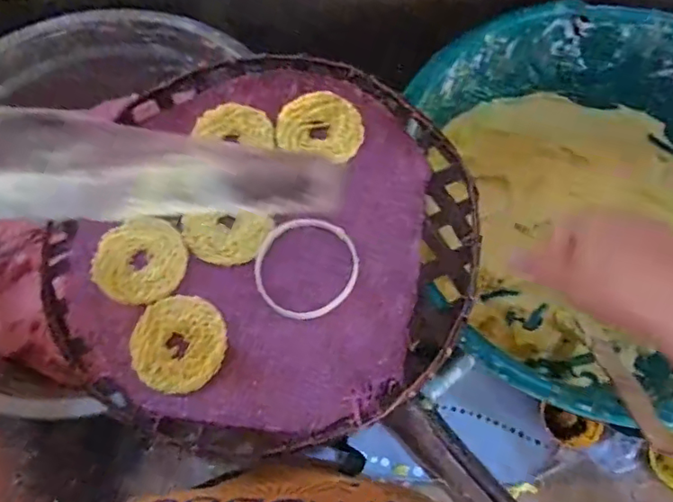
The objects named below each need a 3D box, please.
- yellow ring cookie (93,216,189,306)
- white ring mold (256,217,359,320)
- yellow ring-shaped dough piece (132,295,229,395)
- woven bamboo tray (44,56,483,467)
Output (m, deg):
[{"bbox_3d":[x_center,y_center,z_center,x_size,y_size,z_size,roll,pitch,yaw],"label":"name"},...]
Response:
[{"bbox_3d":[-0.172,0.008,0.475,0.077,0.009,0.078,-1,69,1],"label":"yellow ring cookie"},{"bbox_3d":[-0.028,0.013,0.466,0.089,0.012,0.088,-1,69,1],"label":"white ring mold"},{"bbox_3d":[-0.130,0.075,0.446,0.076,0.009,0.077,-1,69,1],"label":"yellow ring-shaped dough piece"},{"bbox_3d":[-0.064,-0.015,0.488,0.361,0.031,0.360,30,73,12],"label":"woven bamboo tray"}]

